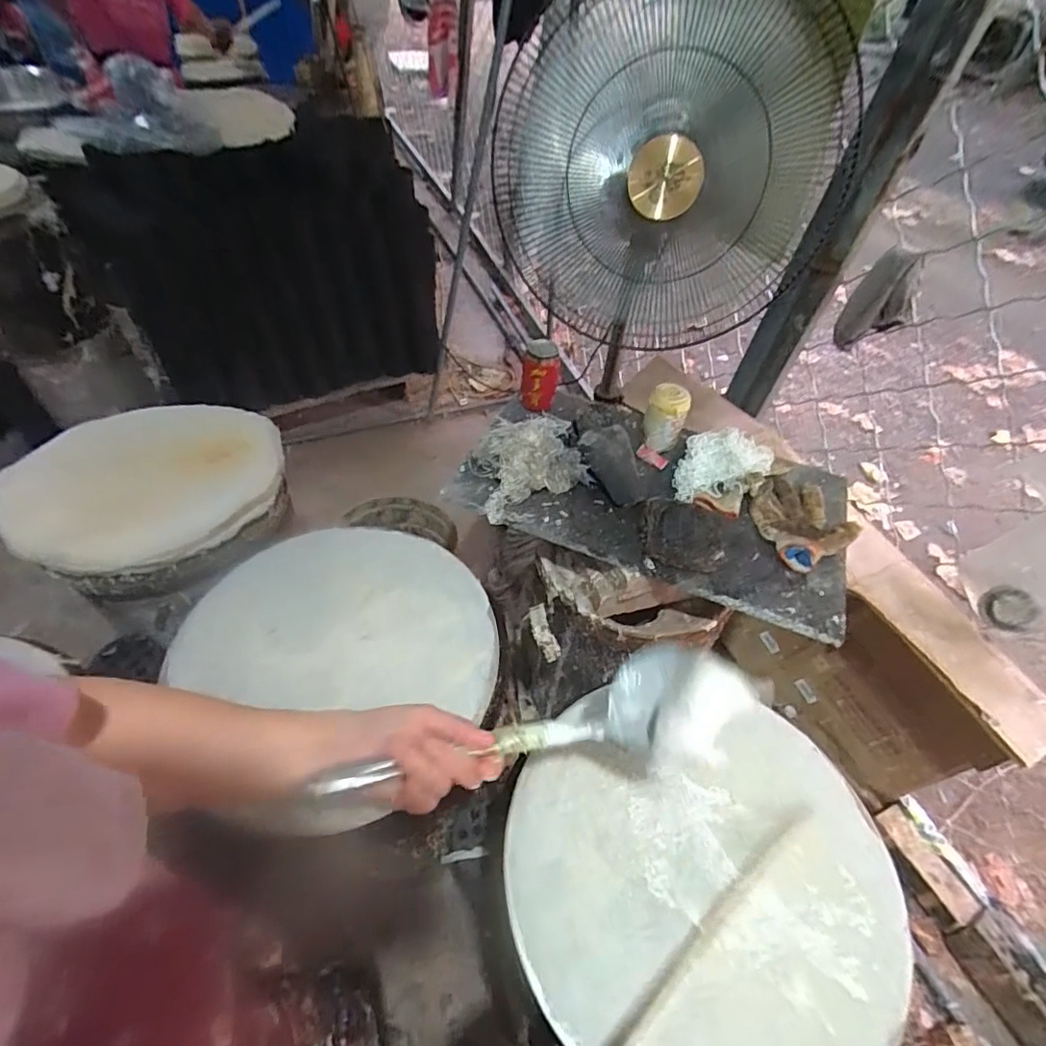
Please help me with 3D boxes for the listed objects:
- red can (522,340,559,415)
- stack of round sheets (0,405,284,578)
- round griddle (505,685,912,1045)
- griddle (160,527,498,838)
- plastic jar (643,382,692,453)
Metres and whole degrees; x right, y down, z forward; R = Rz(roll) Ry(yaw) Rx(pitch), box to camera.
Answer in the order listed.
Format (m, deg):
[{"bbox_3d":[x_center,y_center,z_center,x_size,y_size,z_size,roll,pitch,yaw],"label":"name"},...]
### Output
[{"bbox_3d":[0.030,-0.262,0.972,0.060,0.109,0.066,2,49,-2],"label":"red can"},{"bbox_3d":[-0.623,-0.068,0.900,0.424,0.068,0.375,0,49,-4],"label":"stack of round sheets"},{"bbox_3d":[0.173,0.348,0.538,0.374,0.025,0.342,2,49,-2],"label":"round griddle"},{"bbox_3d":[-0.229,0.139,0.679,0.334,0.042,0.380,-33,59,-28],"label":"griddle"},{"bbox_3d":[0.237,-0.174,0.919,0.067,0.096,0.057,19,51,12],"label":"plastic jar"}]

